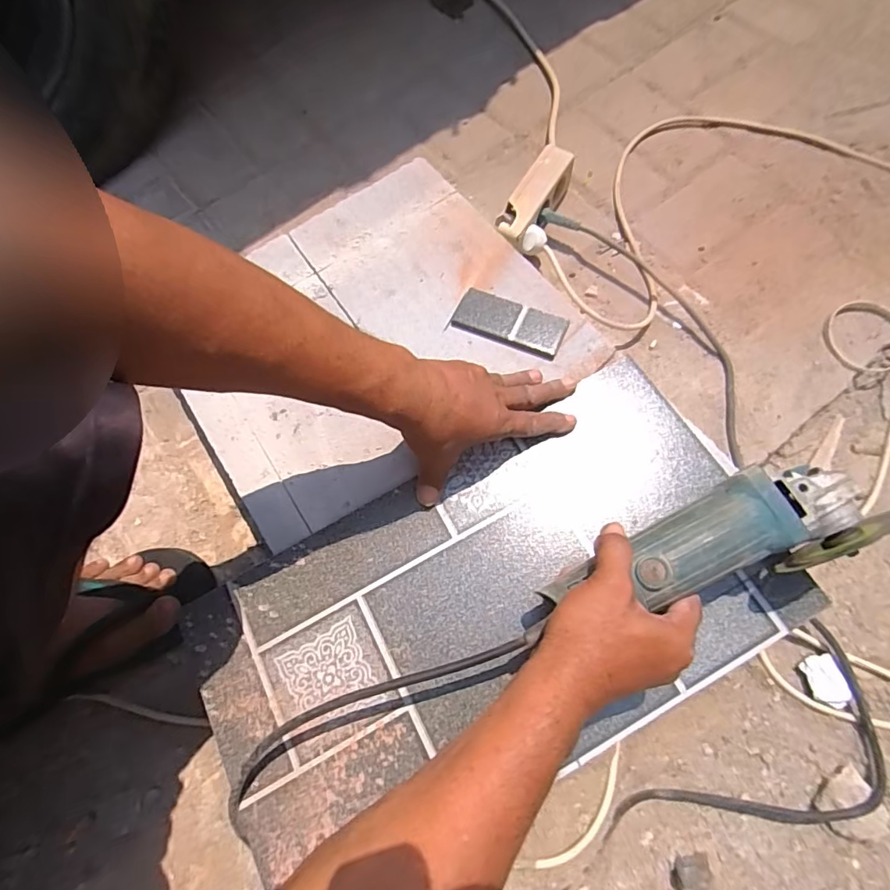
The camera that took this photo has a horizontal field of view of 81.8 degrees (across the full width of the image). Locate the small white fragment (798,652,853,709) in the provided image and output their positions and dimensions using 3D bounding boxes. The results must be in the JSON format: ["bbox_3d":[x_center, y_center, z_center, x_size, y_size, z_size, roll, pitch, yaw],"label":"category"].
[{"bbox_3d":[0.366,0.227,0.494,0.031,0.012,0.046,-10,69,-1],"label":"small white fragment"}]

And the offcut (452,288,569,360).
[{"bbox_3d":[0.071,-0.132,0.557,0.115,0.012,0.049,23,70,11],"label":"offcut"}]

